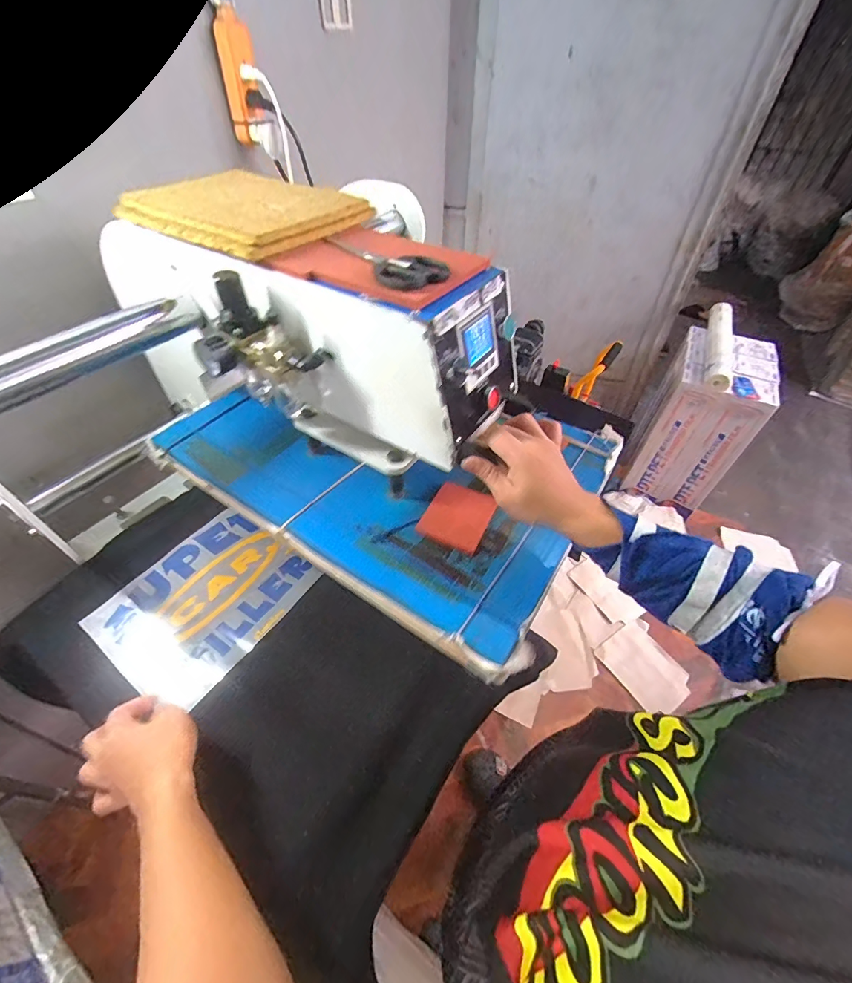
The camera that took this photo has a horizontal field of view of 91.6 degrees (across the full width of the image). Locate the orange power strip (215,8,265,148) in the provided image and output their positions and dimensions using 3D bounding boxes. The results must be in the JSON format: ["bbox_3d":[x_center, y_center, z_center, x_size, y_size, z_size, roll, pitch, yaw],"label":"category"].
[{"bbox_3d":[-0.338,-0.750,0.756,0.057,0.167,0.024,-1,47,-2],"label":"orange power strip"}]

